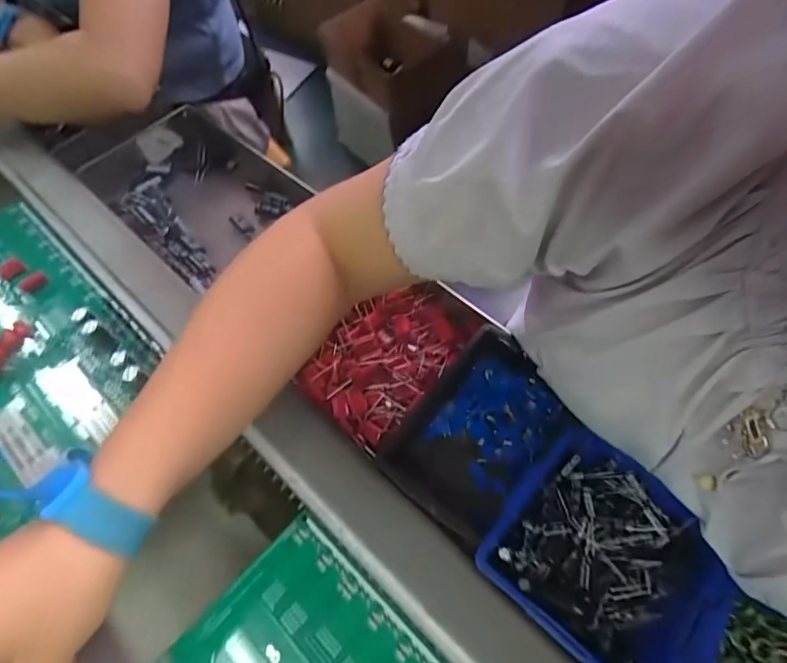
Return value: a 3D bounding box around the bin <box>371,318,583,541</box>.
[{"bbox_3d":[0.060,0.075,0.369,0.101,0.052,0.143,37,62,22],"label":"bin"}]

